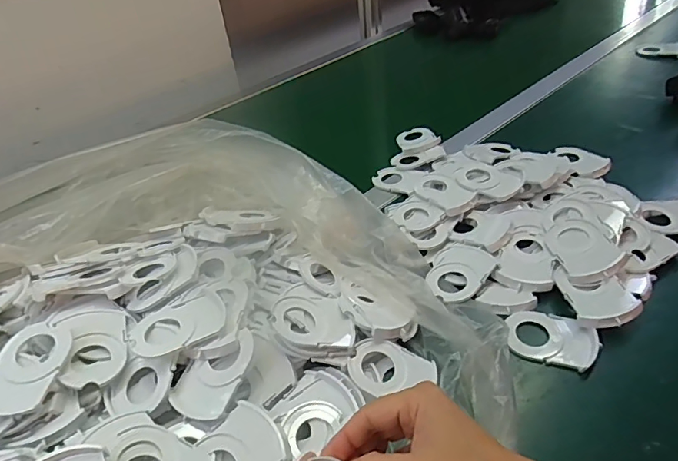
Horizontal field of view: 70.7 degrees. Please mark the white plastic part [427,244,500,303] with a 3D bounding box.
[{"bbox_3d":[0.124,0.043,0.505,0.062,0.016,0.075,28,50,35],"label":"white plastic part"}]

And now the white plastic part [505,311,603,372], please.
[{"bbox_3d":[0.199,0.099,0.446,0.078,0.011,0.053,11,43,21],"label":"white plastic part"}]

